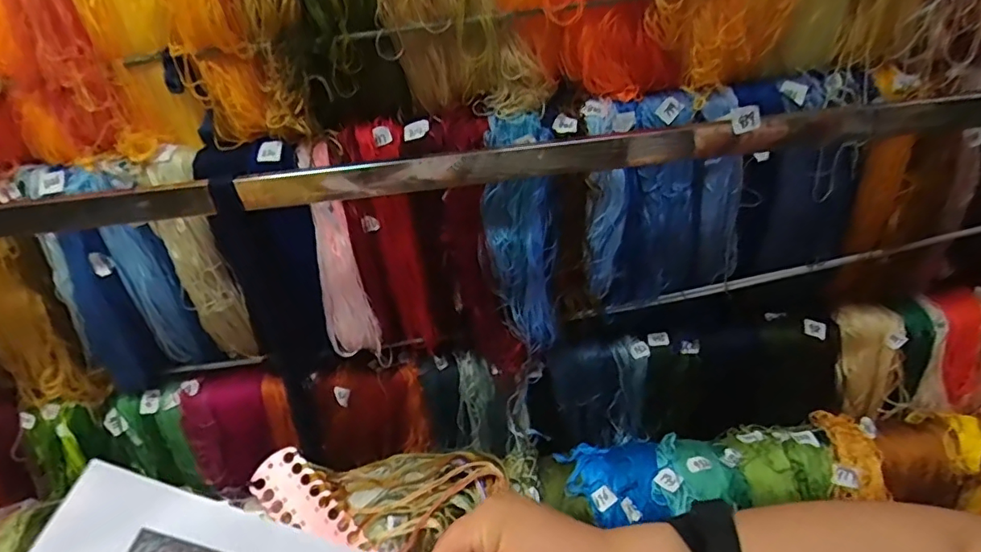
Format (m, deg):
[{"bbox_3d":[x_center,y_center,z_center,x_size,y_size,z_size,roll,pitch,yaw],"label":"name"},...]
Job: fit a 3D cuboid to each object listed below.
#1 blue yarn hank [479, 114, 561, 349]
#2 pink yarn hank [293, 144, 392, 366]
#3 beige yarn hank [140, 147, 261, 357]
[{"bbox_3d":[0.034,-0.040,0.595,0.080,0.247,0.049,-6,28,1],"label":"blue yarn hank"},{"bbox_3d":[-0.169,-0.019,0.600,0.053,0.240,0.034,-11,29,-7],"label":"pink yarn hank"},{"bbox_3d":[-0.323,-0.010,0.609,0.062,0.246,0.043,-13,29,-12],"label":"beige yarn hank"}]

